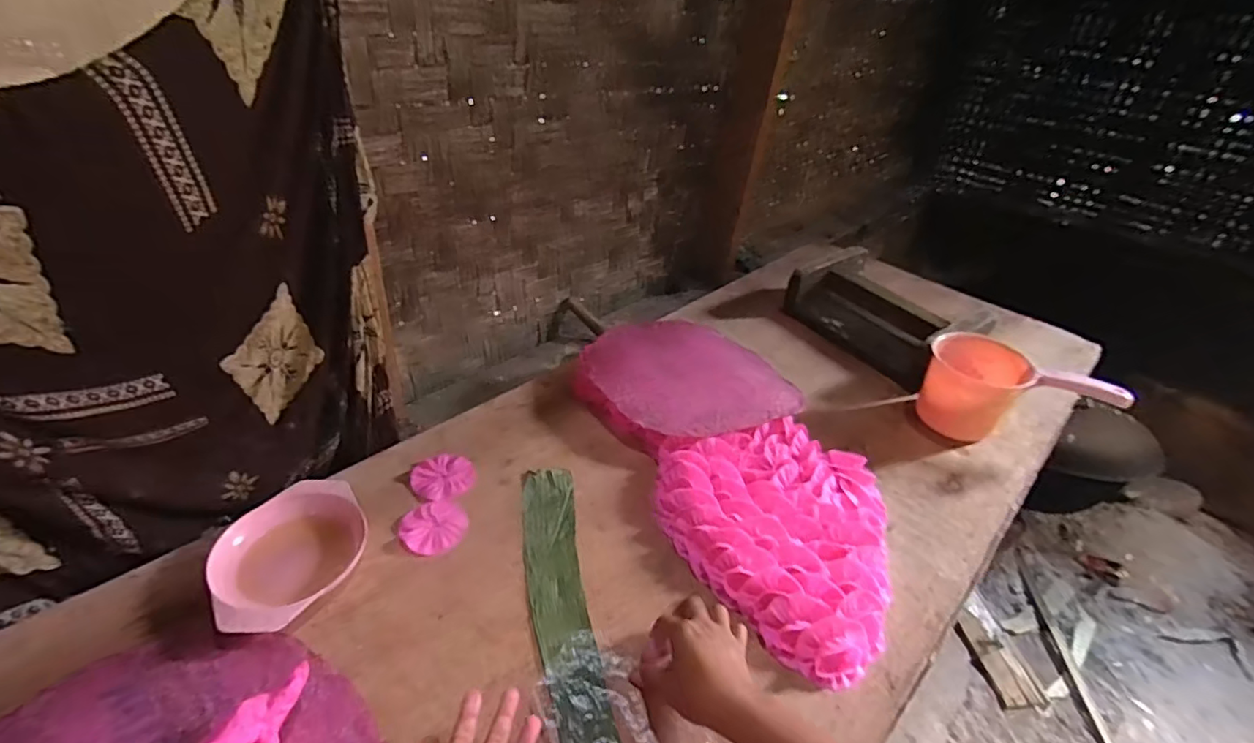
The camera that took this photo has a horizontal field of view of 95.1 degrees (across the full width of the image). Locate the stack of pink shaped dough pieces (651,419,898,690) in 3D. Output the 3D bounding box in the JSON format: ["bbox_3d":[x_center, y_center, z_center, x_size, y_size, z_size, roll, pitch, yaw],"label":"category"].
[{"bbox_3d":[0.204,0.176,0.725,0.296,0.041,0.339,-23,45,-33],"label":"stack of pink shaped dough pieces"}]

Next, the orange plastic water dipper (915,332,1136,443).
[{"bbox_3d":[0.576,0.050,0.869,0.248,0.133,0.114,30,43,29],"label":"orange plastic water dipper"}]

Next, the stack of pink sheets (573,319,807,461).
[{"bbox_3d":[0.096,0.015,0.918,0.310,0.051,0.292,33,44,32],"label":"stack of pink sheets"}]

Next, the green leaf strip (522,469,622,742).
[{"bbox_3d":[-0.065,0.255,0.610,0.069,0.009,0.404,-4,38,-14],"label":"green leaf strip"}]

